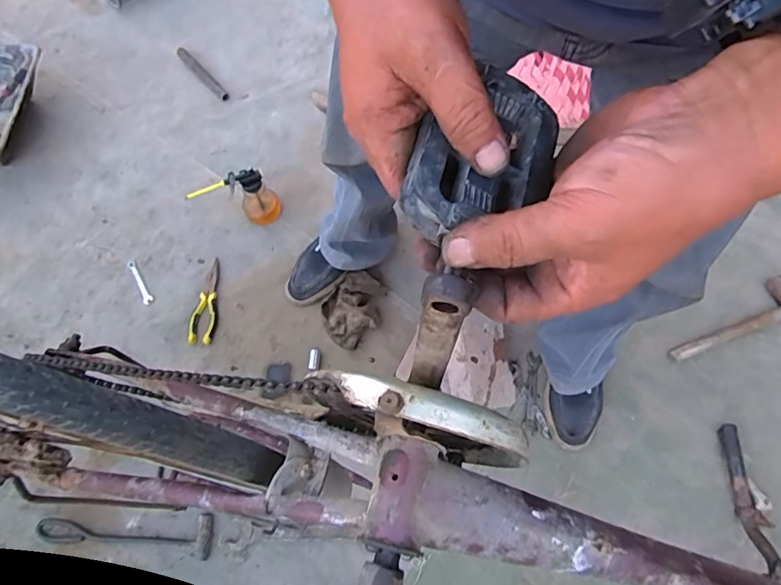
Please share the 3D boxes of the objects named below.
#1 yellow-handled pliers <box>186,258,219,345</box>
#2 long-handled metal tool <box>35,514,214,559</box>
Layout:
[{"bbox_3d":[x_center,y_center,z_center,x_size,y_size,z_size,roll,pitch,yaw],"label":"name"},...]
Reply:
[{"bbox_3d":[-0.378,0.017,1.056,0.051,0.022,0.189,5,69,3],"label":"yellow-handled pliers"},{"bbox_3d":[-0.451,0.413,0.861,0.295,0.015,0.065,0,67,1],"label":"long-handled metal tool"}]

